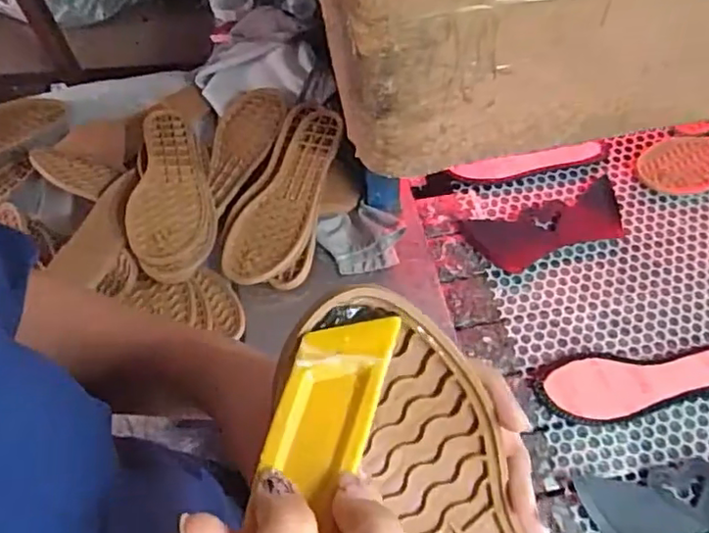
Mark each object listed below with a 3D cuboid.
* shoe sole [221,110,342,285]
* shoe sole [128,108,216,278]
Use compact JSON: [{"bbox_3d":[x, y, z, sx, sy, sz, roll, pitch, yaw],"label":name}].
[{"bbox_3d":[-0.080,-0.087,0.718,0.098,0.042,0.244,25,65,15],"label":"shoe sole"},{"bbox_3d":[-0.218,-0.096,0.705,0.089,0.029,0.255,-9,61,-3],"label":"shoe sole"}]

